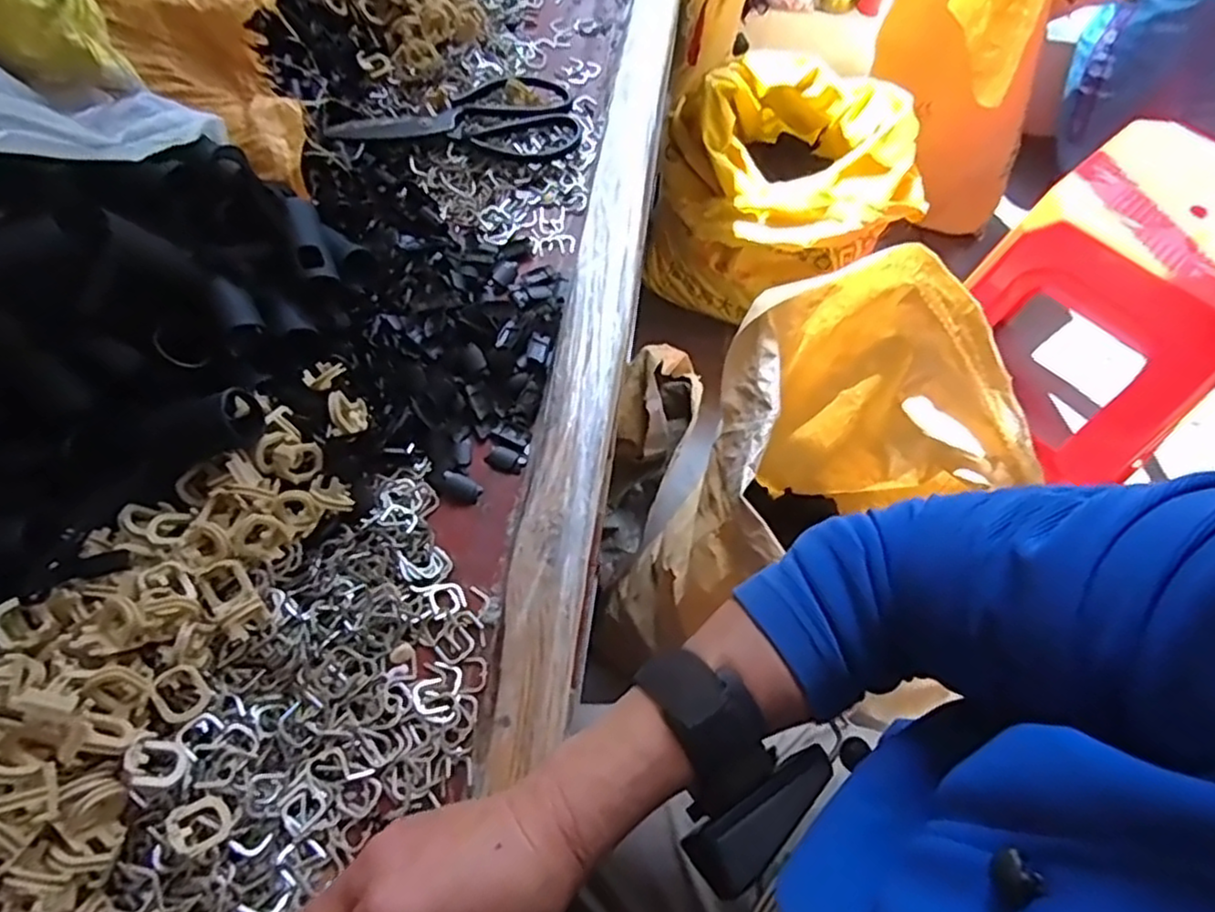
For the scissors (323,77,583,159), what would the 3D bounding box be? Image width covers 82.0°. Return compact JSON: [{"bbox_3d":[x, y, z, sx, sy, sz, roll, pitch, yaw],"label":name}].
[{"bbox_3d":[-0.120,-0.271,0.564,0.192,0.013,0.080,-10,62,-8],"label":"scissors"}]

